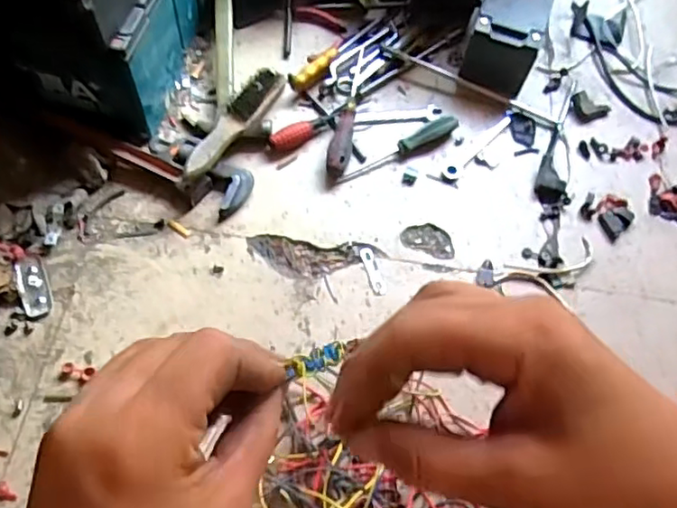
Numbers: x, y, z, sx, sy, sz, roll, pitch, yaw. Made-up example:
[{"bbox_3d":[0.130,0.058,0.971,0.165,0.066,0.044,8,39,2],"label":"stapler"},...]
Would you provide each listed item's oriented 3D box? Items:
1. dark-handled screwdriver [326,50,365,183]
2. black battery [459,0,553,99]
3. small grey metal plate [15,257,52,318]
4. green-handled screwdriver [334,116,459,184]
[{"bbox_3d":[0.012,-0.201,0.874,0.029,0.031,0.214,9,63,2],"label":"dark-handled screwdriver"},{"bbox_3d":[0.253,-0.332,0.918,0.102,0.095,0.164,18,63,6],"label":"black battery"},{"bbox_3d":[-0.365,0.038,0.738,0.030,0.012,0.078,-19,65,-12],"label":"small grey metal plate"},{"bbox_3d":[0.082,-0.145,0.852,0.192,0.028,0.022,-27,67,-16],"label":"green-handled screwdriver"}]

